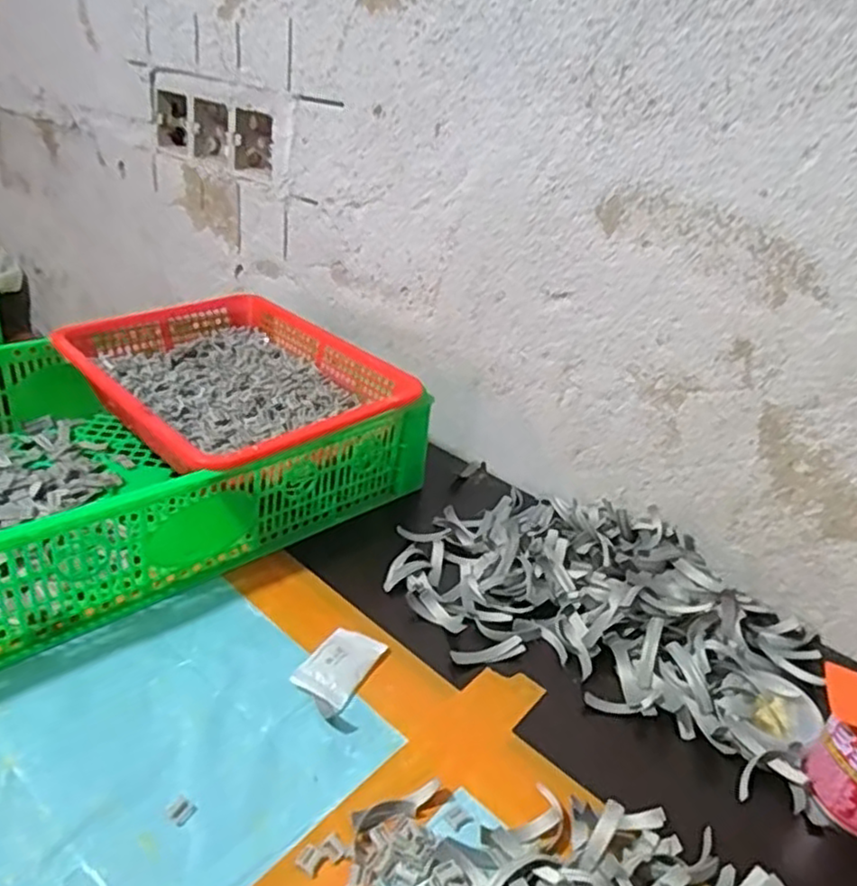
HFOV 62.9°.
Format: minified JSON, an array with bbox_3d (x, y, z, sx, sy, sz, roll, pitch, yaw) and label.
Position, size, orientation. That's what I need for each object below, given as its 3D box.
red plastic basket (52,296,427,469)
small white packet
[{"bbox_3d":[-0.185,-0.051,0.662,0.300,0.070,0.240,30,35,35],"label":"red plastic basket"},{"bbox_3d":[-0.060,0.152,0.479,0.039,0.009,0.073,20,30,22],"label":"small white packet"}]

